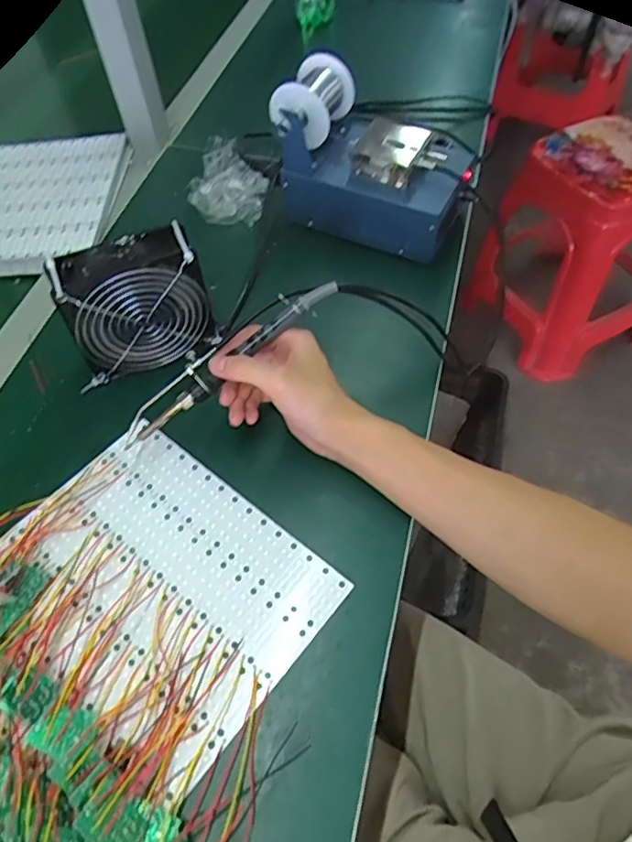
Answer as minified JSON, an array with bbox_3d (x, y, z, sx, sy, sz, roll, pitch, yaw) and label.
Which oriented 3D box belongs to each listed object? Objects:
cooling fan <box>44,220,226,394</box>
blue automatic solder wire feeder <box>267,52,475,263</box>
[{"bbox_3d":[-0.154,-0.096,0.510,0.124,0.112,0.058,-20,56,-10],"label":"cooling fan"},{"bbox_3d":[0.056,-0.269,0.609,0.194,0.125,0.111,23,60,18],"label":"blue automatic solder wire feeder"}]

